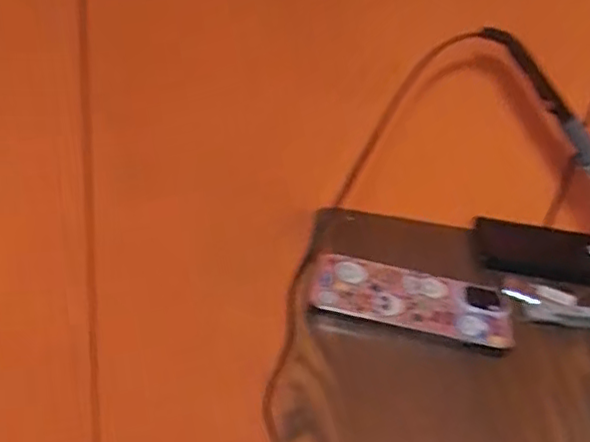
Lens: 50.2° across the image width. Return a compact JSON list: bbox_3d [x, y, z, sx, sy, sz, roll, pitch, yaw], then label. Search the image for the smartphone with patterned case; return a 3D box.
[{"bbox_3d":[0.084,0.058,0.459,0.141,0.018,0.066,11,32,7],"label":"smartphone with patterned case"}]

